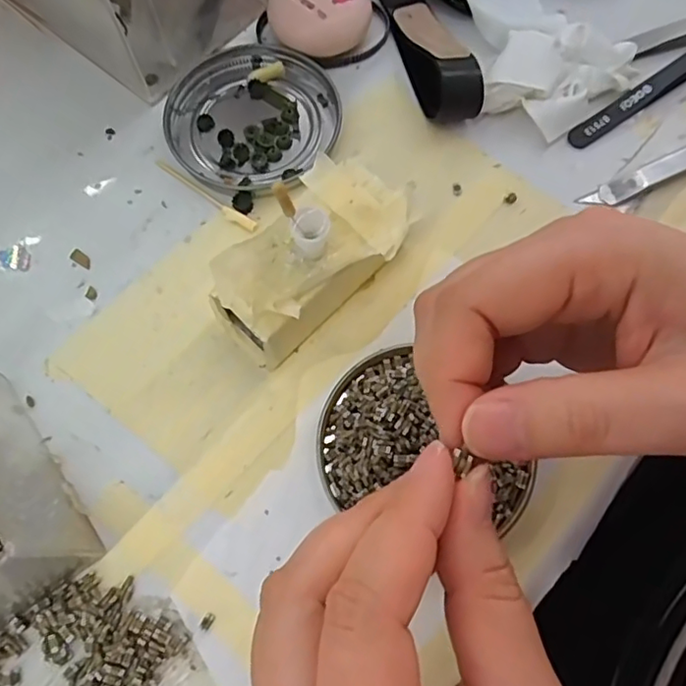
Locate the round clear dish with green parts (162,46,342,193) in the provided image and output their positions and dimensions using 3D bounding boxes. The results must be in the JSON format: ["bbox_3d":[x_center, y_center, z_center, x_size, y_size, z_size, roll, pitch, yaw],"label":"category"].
[{"bbox_3d":[-0.043,-0.106,0.280,0.075,0.007,0.077,0,70,0],"label":"round clear dish with green parts"}]

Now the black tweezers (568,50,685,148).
[{"bbox_3d":[0.158,-0.130,0.286,0.126,0.012,0.012,-34,74,-11],"label":"black tweezers"}]

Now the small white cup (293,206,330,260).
[{"bbox_3d":[-0.011,-0.039,0.217,0.013,0.017,0.011,11,71,4],"label":"small white cup"}]

